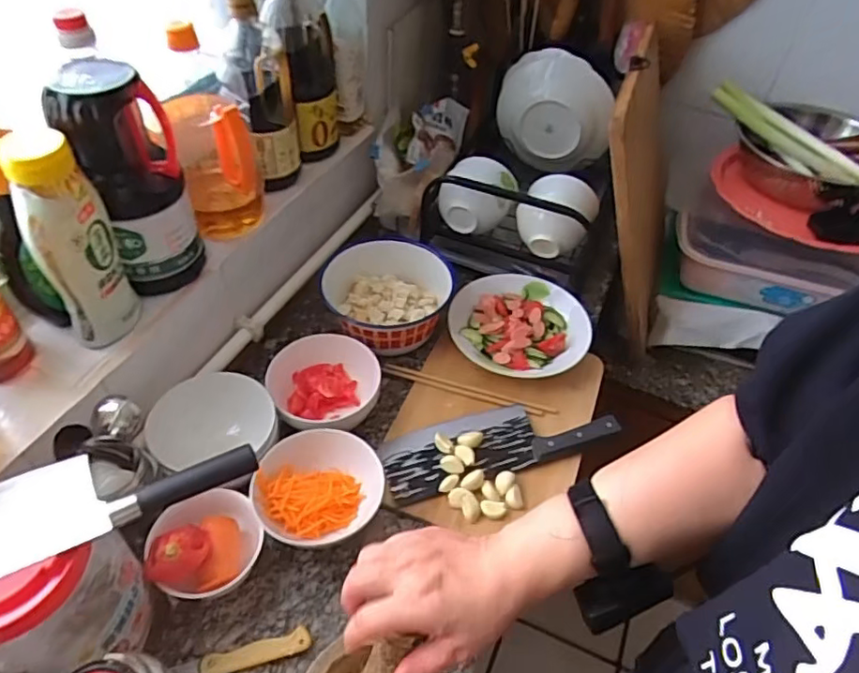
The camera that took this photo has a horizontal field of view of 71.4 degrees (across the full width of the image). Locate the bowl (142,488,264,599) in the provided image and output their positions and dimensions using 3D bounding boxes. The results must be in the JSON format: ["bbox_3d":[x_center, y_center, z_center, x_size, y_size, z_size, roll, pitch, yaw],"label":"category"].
[{"bbox_3d":[-0.227,0.211,0.604,0.103,0.077,0.098,3,48,-3],"label":"bowl"}]

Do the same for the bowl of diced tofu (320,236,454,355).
[{"bbox_3d":[-0.059,-0.066,0.829,0.174,0.086,0.173,0,48,-5],"label":"bowl of diced tofu"}]

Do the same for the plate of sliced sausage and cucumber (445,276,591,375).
[{"bbox_3d":[0.119,-0.014,0.812,0.159,0.067,0.170,3,48,-3],"label":"plate of sliced sausage and cucumber"}]

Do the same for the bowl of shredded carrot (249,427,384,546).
[{"bbox_3d":[-0.120,0.163,0.647,0.135,0.060,0.108,-14,50,-17],"label":"bowl of shredded carrot"}]

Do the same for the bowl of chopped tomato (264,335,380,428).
[{"bbox_3d":[-0.125,0.062,0.735,0.127,0.059,0.127,3,48,-3],"label":"bowl of chopped tomato"}]

